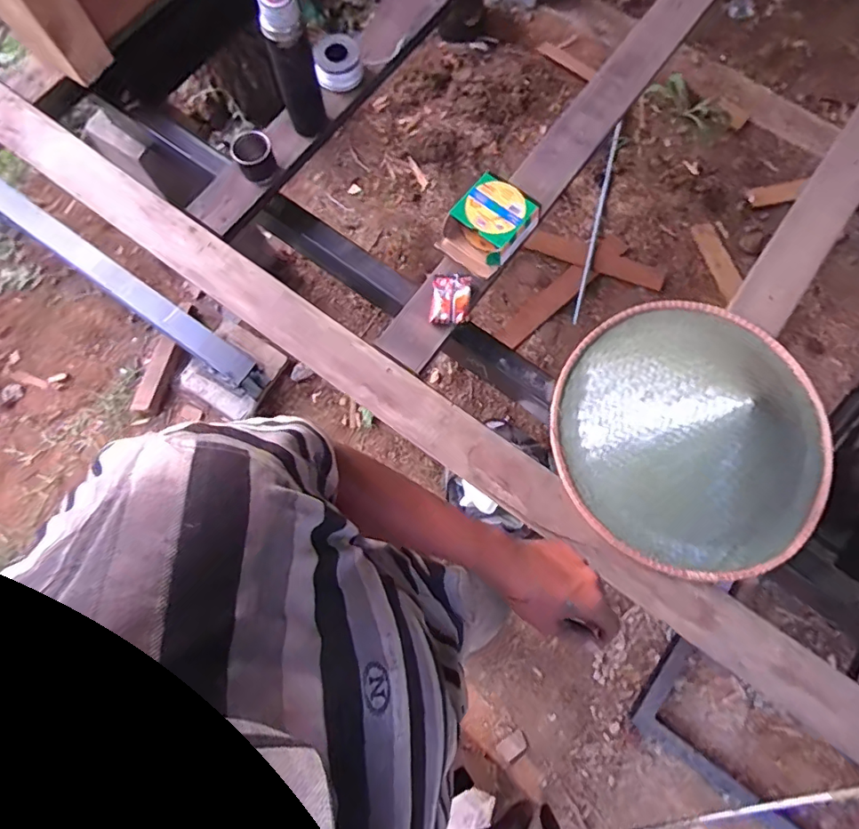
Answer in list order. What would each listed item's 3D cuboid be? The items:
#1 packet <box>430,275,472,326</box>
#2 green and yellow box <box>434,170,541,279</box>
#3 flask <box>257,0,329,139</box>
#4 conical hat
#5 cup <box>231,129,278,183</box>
[{"bbox_3d":[0.034,-0.188,0.828,0.061,0.017,0.081,7,75,1],"label":"packet"},{"bbox_3d":[0.093,-0.319,0.849,0.128,0.050,0.152,42,78,9],"label":"green and yellow box"},{"bbox_3d":[-0.215,-0.558,0.816,0.068,0.227,0.059,-13,76,-4],"label":"flask"},{"bbox_3d":[0.398,0.013,0.722,0.399,0.140,0.410,0,75,-1],"label":"conical hat"},{"bbox_3d":[-0.296,-0.435,0.870,0.063,0.067,0.059,0,75,-1],"label":"cup"}]

